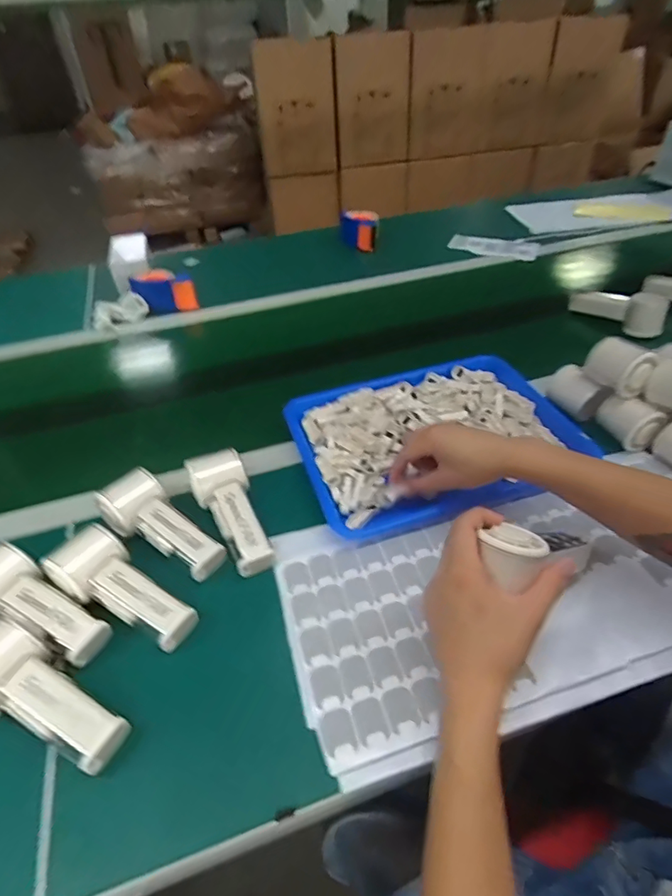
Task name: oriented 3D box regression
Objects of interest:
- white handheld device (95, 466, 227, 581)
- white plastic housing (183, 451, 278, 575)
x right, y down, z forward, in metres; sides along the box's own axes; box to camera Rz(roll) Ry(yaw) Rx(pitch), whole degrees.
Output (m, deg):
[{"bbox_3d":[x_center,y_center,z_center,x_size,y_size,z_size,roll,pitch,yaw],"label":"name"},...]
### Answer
[{"bbox_3d":[-0.184,0.083,0.513,0.144,0.054,0.062,30,52,31],"label":"white handheld device"},{"bbox_3d":[-0.111,0.067,0.528,0.061,0.032,0.148,-22,58,-20],"label":"white plastic housing"}]

